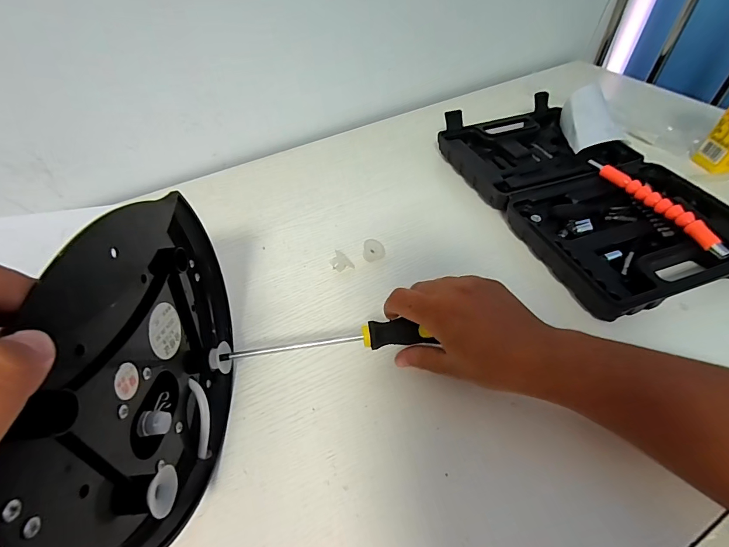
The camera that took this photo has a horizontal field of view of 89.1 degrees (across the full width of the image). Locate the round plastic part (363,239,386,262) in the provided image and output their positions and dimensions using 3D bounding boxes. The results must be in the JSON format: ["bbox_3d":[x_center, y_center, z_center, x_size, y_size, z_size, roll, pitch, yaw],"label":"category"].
[{"bbox_3d":[0.010,-0.028,0.402,0.024,0.019,0.024,-3,48,4],"label":"round plastic part"}]

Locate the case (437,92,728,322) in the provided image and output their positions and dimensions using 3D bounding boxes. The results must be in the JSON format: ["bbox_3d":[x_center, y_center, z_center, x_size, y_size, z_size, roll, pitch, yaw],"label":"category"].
[{"bbox_3d":[0.252,-0.113,0.445,0.223,0.040,0.357,-16,49,-11],"label":"case"}]

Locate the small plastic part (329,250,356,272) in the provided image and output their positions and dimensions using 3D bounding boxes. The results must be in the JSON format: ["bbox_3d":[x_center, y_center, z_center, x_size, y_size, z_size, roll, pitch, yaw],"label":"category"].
[{"bbox_3d":[-0.025,-0.014,0.395,0.023,0.016,0.019,-22,51,-16],"label":"small plastic part"}]

